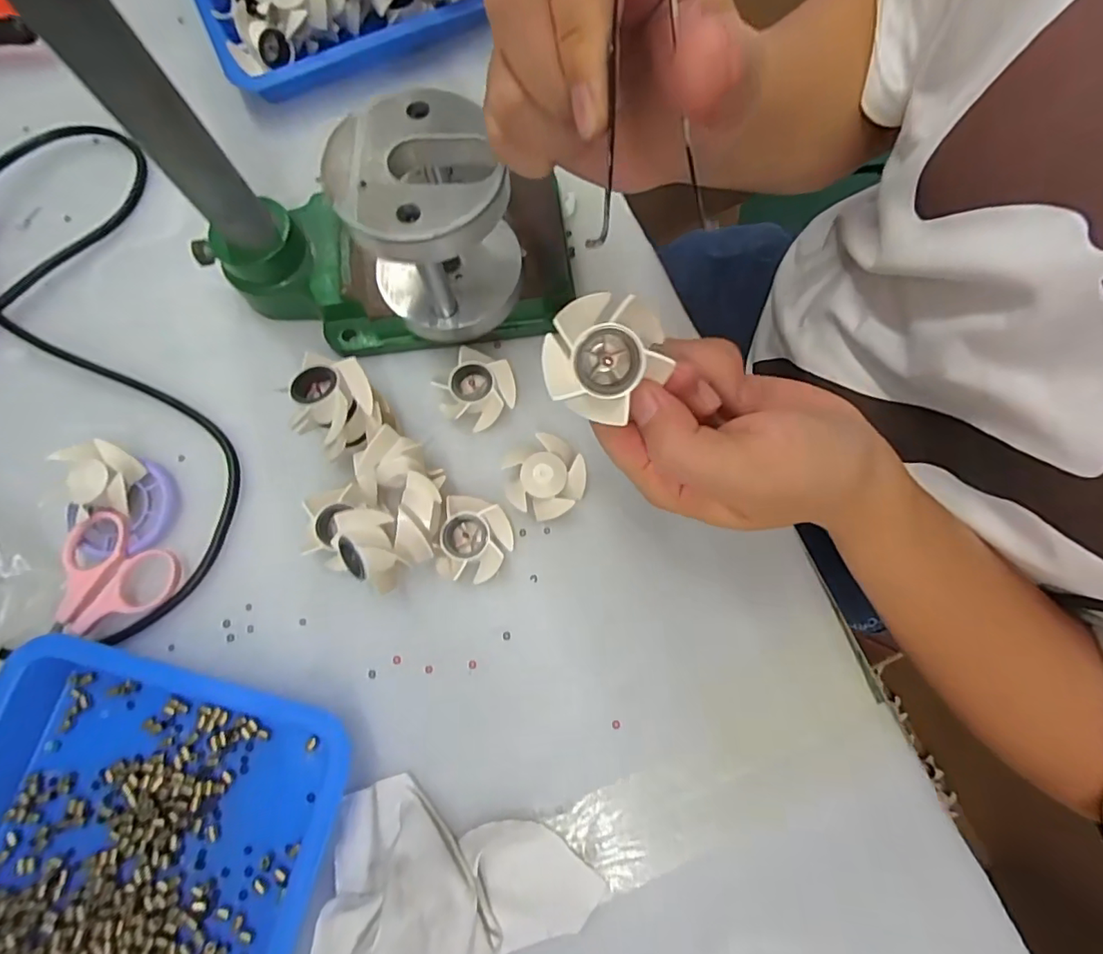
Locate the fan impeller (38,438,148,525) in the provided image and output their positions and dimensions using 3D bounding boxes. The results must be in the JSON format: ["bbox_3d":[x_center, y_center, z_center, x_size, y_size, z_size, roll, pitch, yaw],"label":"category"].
[{"bbox_3d":[-0.242,0.004,0.289,0.035,0.022,0.040,-4,74,-1],"label":"fan impeller"}]

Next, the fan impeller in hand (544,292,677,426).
[{"bbox_3d":[0.017,-0.044,0.193,0.040,0.020,0.040,0,111,0],"label":"fan impeller in hand"}]

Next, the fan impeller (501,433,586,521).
[{"bbox_3d":[-0.005,0.000,0.290,0.045,0.021,0.041,0,74,0],"label":"fan impeller"}]

